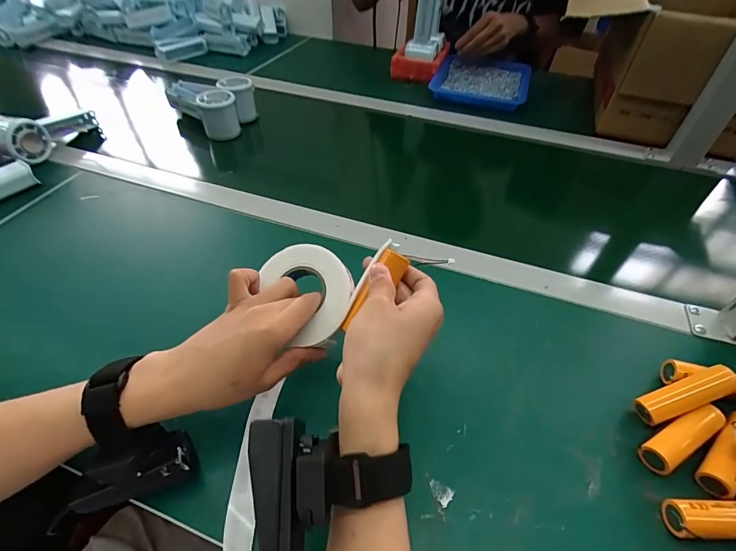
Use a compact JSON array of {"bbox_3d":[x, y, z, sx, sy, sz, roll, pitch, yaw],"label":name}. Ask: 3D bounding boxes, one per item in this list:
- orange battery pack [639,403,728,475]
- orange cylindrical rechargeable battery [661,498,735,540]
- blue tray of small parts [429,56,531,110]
[{"bbox_3d":[0.238,0.124,0.295,0.076,0.020,0.022,-21,51,-20],"label":"orange battery pack"},{"bbox_3d":[0.237,0.162,0.257,0.070,0.022,0.022,2,47,0],"label":"orange cylindrical rechargeable battery"},{"bbox_3d":[0.219,-0.373,0.754,0.174,0.032,0.226,15,48,12],"label":"blue tray of small parts"}]

